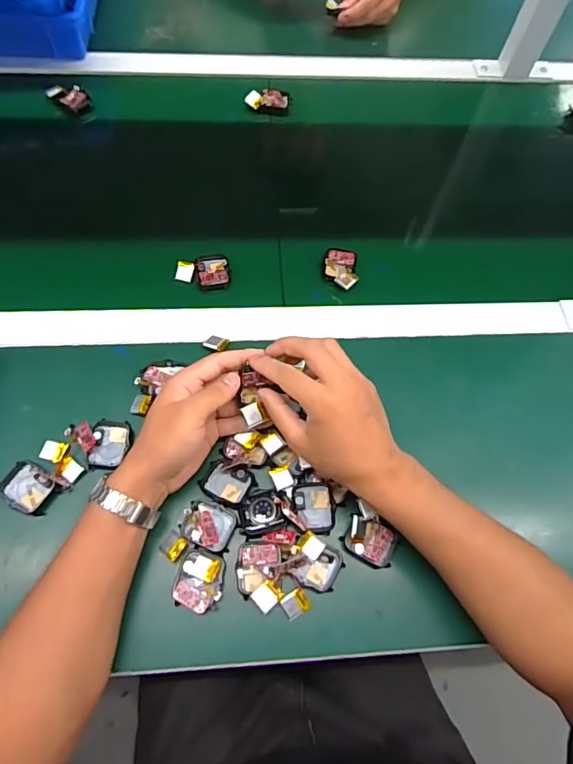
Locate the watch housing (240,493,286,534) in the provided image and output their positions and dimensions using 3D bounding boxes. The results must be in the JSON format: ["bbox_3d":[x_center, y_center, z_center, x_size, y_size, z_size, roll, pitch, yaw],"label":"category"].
[{"bbox_3d":[-0.022,0.118,0.432,0.038,0.011,0.035,-8,67,-7],"label":"watch housing"}]

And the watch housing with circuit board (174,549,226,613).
[{"bbox_3d":[-0.075,0.169,0.409,0.039,0.014,0.048,9,66,1],"label":"watch housing with circuit board"}]

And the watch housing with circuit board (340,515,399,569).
[{"bbox_3d":[0.075,0.142,0.427,0.045,0.016,0.035,26,67,8],"label":"watch housing with circuit board"}]

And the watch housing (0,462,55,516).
[{"bbox_3d":[-0.235,0.095,0.431,0.045,0.009,0.037,26,67,8],"label":"watch housing"}]

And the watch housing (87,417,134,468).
[{"bbox_3d":[-0.167,0.059,0.455,0.034,0.014,0.045,3,66,-2],"label":"watch housing"}]

